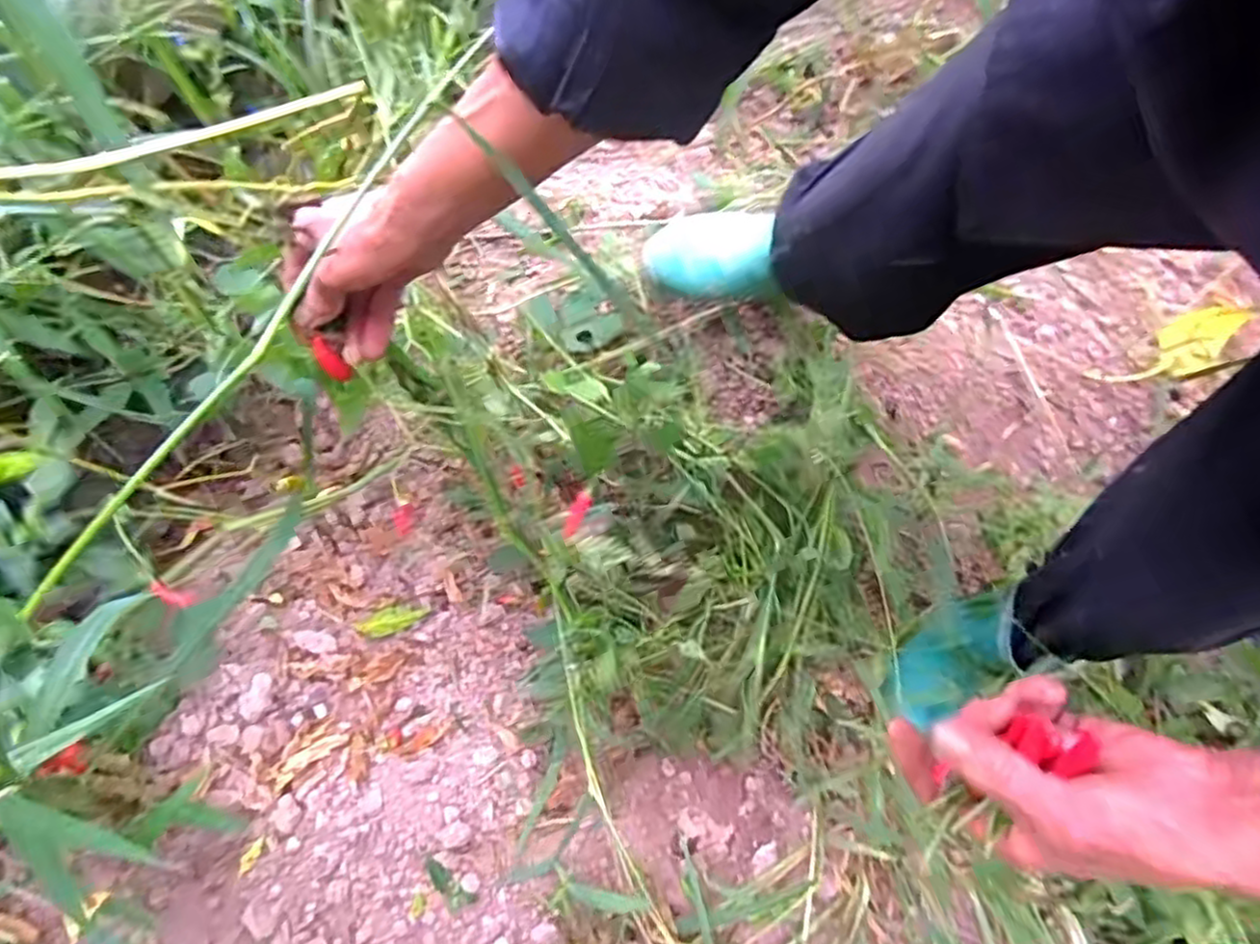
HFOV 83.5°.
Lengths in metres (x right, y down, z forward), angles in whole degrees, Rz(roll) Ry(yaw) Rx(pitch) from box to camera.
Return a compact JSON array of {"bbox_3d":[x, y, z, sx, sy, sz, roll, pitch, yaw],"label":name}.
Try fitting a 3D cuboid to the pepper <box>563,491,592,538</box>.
[{"bbox_3d":[-0.045,0.035,0.582,0.014,0.012,0.040,24,69,9],"label":"pepper"}]

